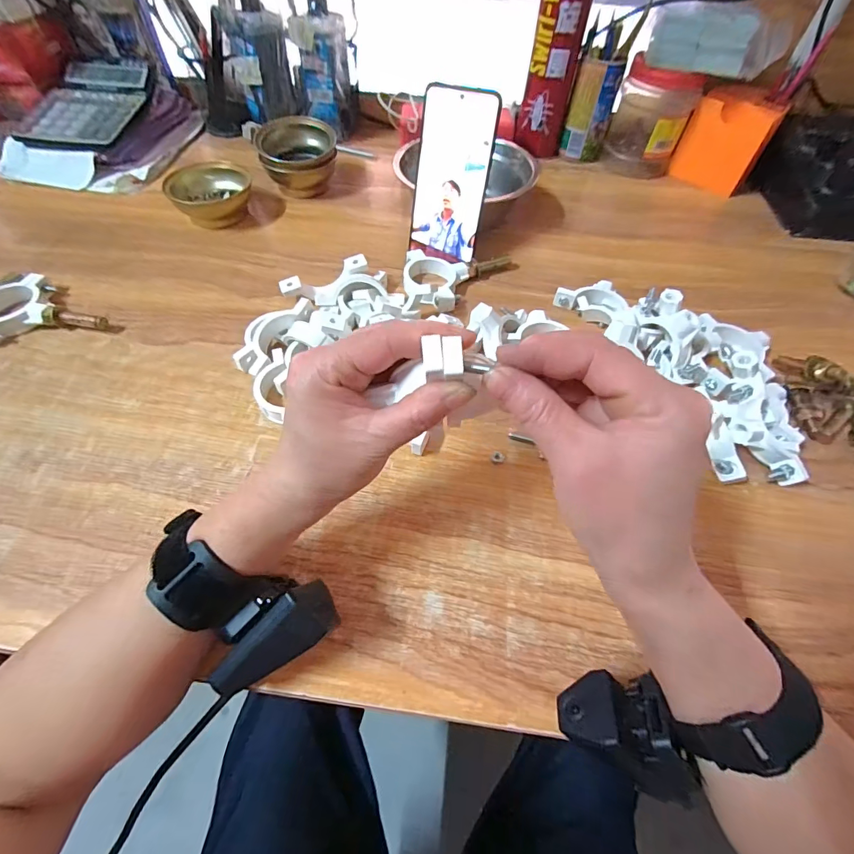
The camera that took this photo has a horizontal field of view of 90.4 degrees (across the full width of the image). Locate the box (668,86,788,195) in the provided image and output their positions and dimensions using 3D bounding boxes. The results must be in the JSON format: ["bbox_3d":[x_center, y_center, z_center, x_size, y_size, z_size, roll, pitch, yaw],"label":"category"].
[{"bbox_3d":[0.411,-0.395,0.585,0.098,0.093,0.070,37,63,21],"label":"box"}]

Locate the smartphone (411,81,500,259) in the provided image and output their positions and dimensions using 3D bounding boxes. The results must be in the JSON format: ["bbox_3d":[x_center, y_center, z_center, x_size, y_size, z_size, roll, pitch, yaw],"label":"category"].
[{"bbox_3d":[0.025,-0.256,0.439,0.074,0.151,0.007,15,33,8],"label":"smartphone"}]

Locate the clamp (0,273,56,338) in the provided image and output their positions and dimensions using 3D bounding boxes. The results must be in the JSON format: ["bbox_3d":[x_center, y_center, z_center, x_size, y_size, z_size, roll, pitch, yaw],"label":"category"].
[{"bbox_3d":[-0.397,-0.109,0.405,0.074,0.021,0.064,-31,62,-20],"label":"clamp"}]

